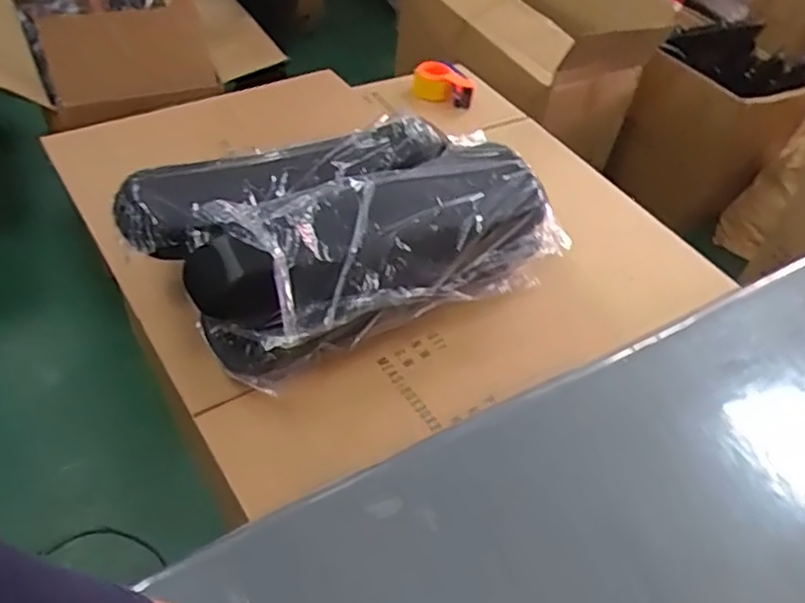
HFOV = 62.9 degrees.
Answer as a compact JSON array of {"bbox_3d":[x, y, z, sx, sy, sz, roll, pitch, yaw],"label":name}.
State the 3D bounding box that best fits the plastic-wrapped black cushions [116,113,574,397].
[{"bbox_3d":[-0.097,-0.120,1.104,0.649,0.181,0.353,-18,52,-22],"label":"plastic-wrapped black cushions"}]

